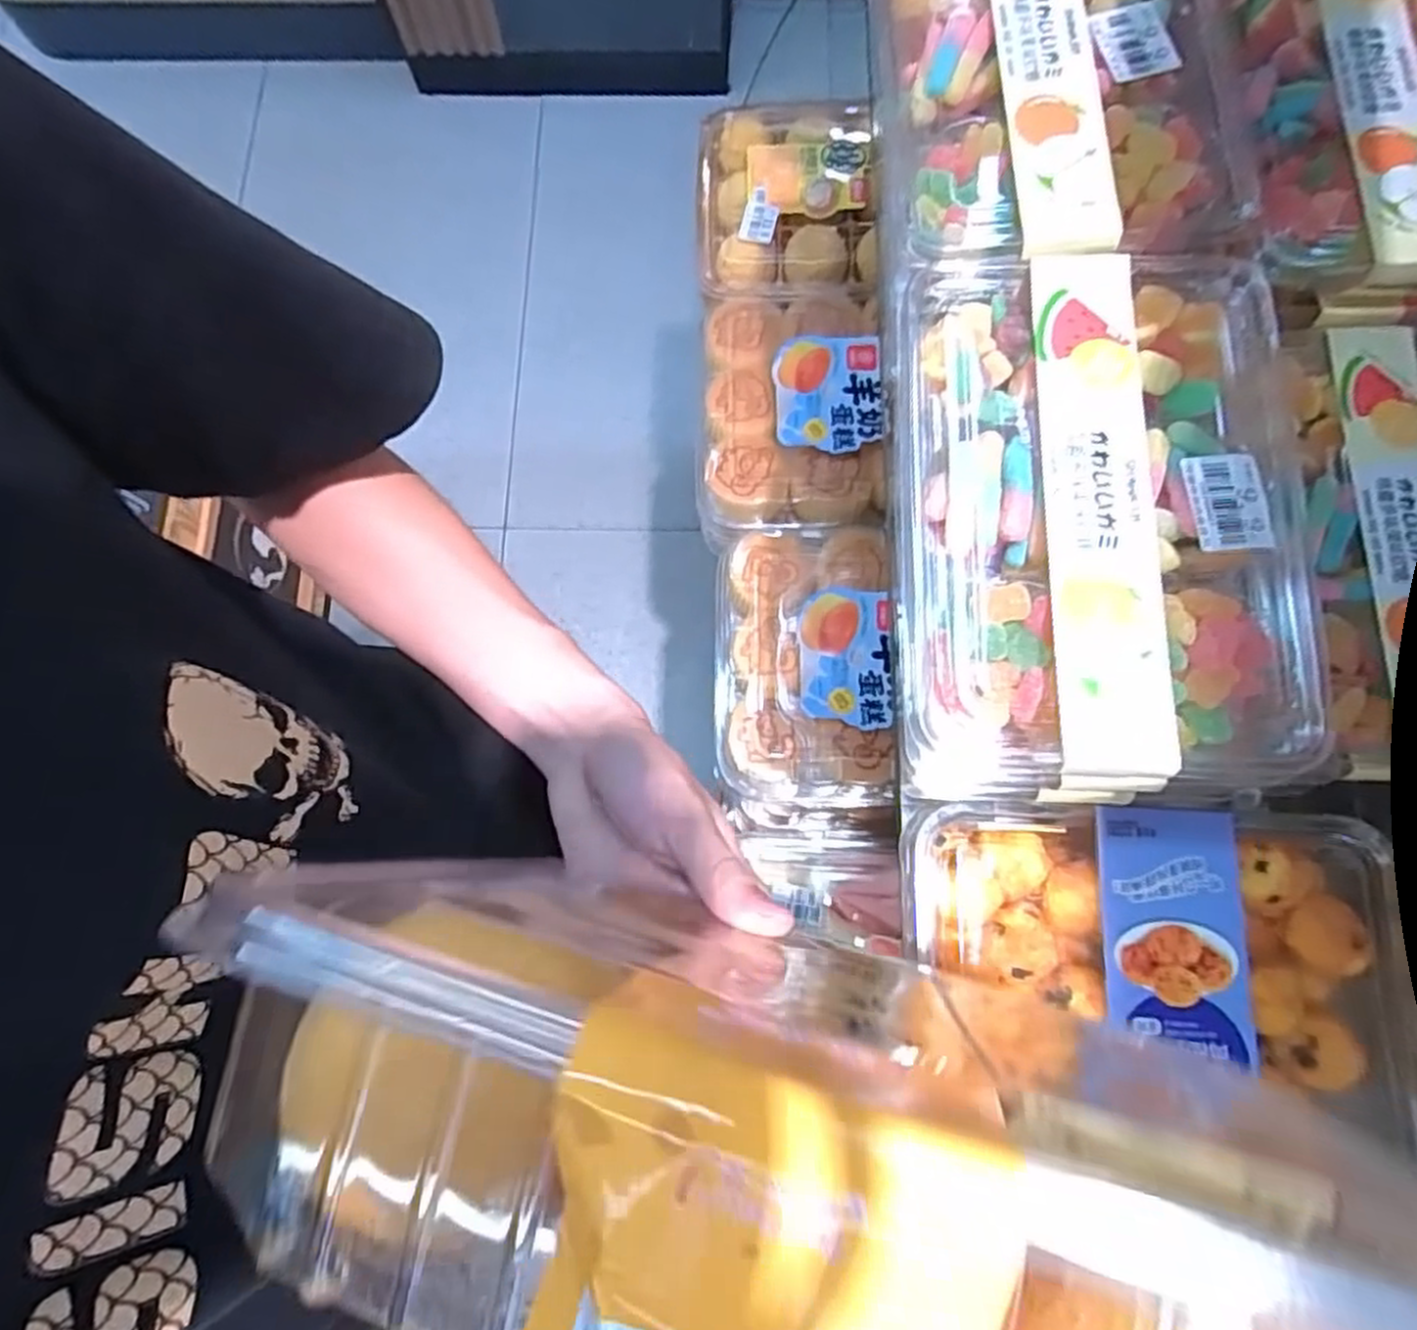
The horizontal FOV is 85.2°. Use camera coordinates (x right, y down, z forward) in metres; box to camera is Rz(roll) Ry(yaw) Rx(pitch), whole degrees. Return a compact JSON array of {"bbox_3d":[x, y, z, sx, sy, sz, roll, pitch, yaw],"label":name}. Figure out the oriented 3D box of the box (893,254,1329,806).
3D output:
[{"bbox_3d":[0.160,-0.061,0.327,0.168,0.057,0.226,-2,77,1],"label":"box"}]

